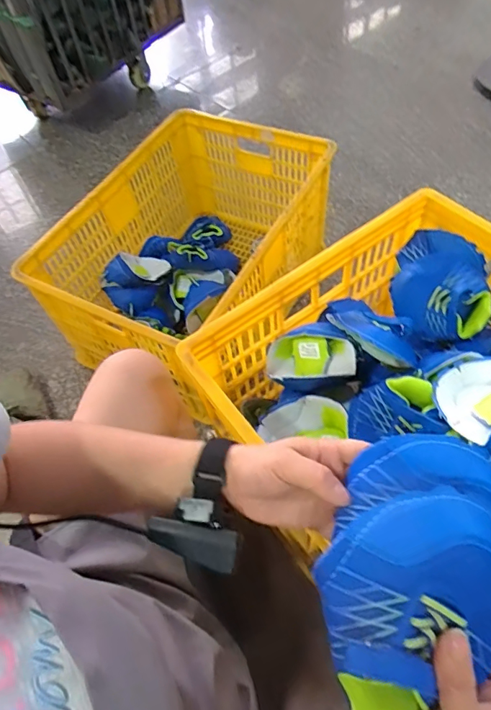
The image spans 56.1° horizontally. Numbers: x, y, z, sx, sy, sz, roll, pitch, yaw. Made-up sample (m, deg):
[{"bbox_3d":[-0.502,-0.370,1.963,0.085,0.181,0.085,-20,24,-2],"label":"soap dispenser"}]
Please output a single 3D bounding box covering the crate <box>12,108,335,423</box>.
[{"bbox_3d":[-0.113,-0.235,1.020,0.439,0.293,0.604,23,62,18],"label":"crate"}]

